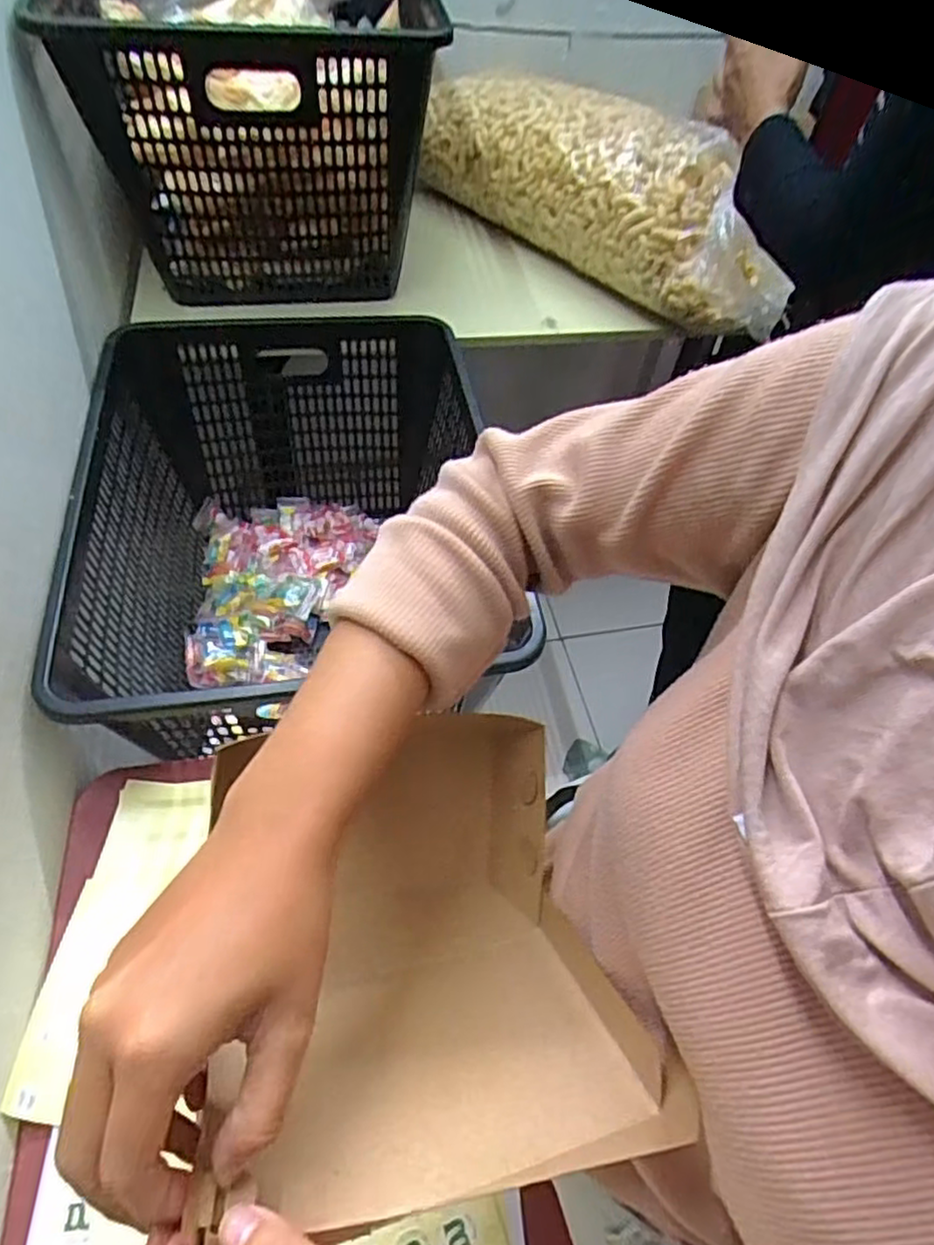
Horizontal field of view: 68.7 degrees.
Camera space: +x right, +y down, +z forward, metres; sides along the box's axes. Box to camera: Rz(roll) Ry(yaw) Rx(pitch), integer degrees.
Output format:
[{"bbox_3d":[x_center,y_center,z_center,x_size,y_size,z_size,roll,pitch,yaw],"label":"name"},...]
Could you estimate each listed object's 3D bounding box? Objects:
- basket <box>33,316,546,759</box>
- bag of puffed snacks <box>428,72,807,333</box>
[{"bbox_3d":[-0.193,-0.085,0.851,0.432,0.318,0.579,-7,55,-10],"label":"basket"},{"bbox_3d":[0.173,-0.601,0.960,0.631,0.175,0.182,40,60,22],"label":"bag of puffed snacks"}]

